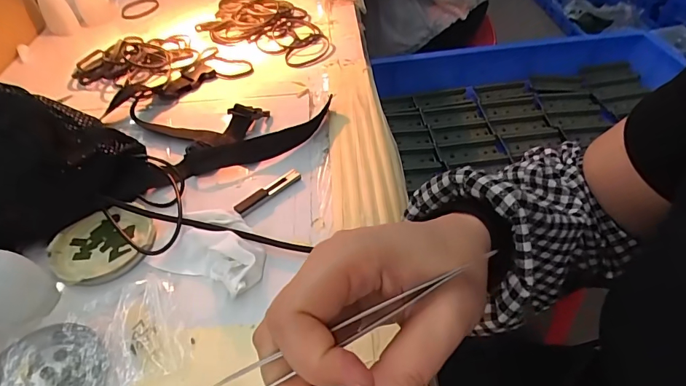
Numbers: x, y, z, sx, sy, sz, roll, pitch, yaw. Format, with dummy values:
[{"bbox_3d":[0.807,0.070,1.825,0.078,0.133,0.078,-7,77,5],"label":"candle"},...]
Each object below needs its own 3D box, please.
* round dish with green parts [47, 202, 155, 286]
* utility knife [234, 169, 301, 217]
[{"bbox_3d":[-0.197,0.041,0.352,0.077,0.017,0.075,0,46,0],"label":"round dish with green parts"},{"bbox_3d":[-0.068,-0.001,0.388,0.068,0.008,0.015,-36,55,-29],"label":"utility knife"}]

